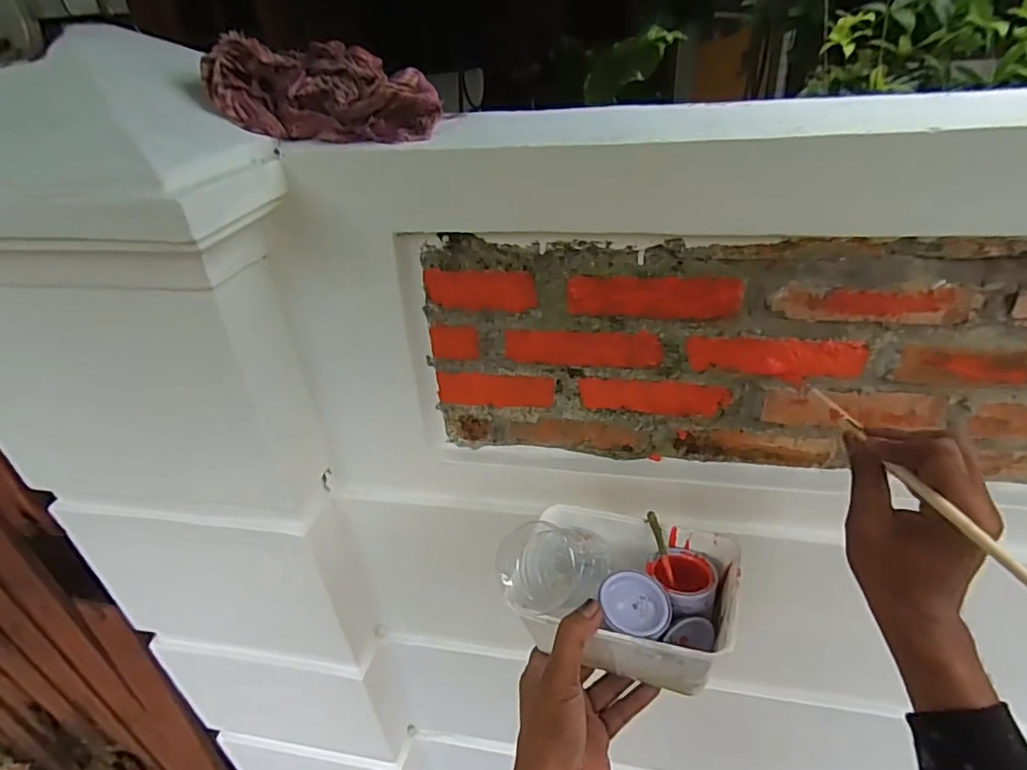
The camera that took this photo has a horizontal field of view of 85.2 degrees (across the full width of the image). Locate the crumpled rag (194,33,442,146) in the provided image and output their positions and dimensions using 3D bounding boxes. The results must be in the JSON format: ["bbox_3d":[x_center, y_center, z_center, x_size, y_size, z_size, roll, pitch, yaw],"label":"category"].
[{"bbox_3d":[-0.172,-0.268,0.513,0.213,0.071,0.096,14,35,6],"label":"crumpled rag"}]

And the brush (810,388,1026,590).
[{"bbox_3d":[0.257,0.059,0.362,0.007,0.011,0.247,-4,26,1],"label":"brush"}]

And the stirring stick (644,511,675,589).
[{"bbox_3d":[0.128,0.141,0.482,0.008,0.009,0.063,-10,68,-9],"label":"stirring stick"}]

